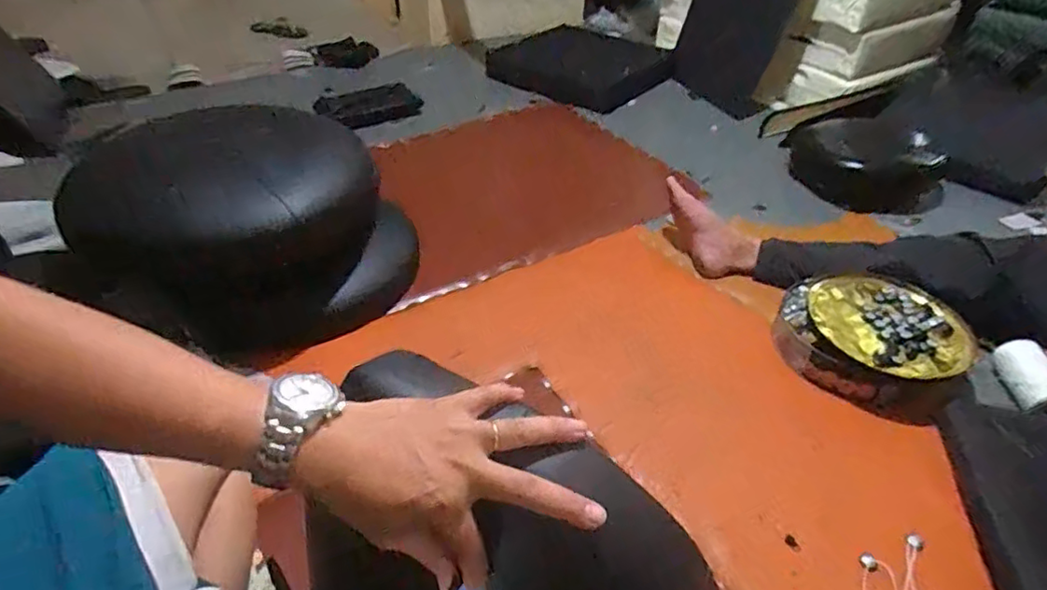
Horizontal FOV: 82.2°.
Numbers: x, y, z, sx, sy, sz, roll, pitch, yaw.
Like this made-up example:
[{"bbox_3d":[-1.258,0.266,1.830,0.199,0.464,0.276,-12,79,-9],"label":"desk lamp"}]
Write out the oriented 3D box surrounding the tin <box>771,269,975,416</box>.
[{"bbox_3d":[0.612,0.079,1.046,0.285,0.075,0.269,1,40,-1],"label":"tin"}]

